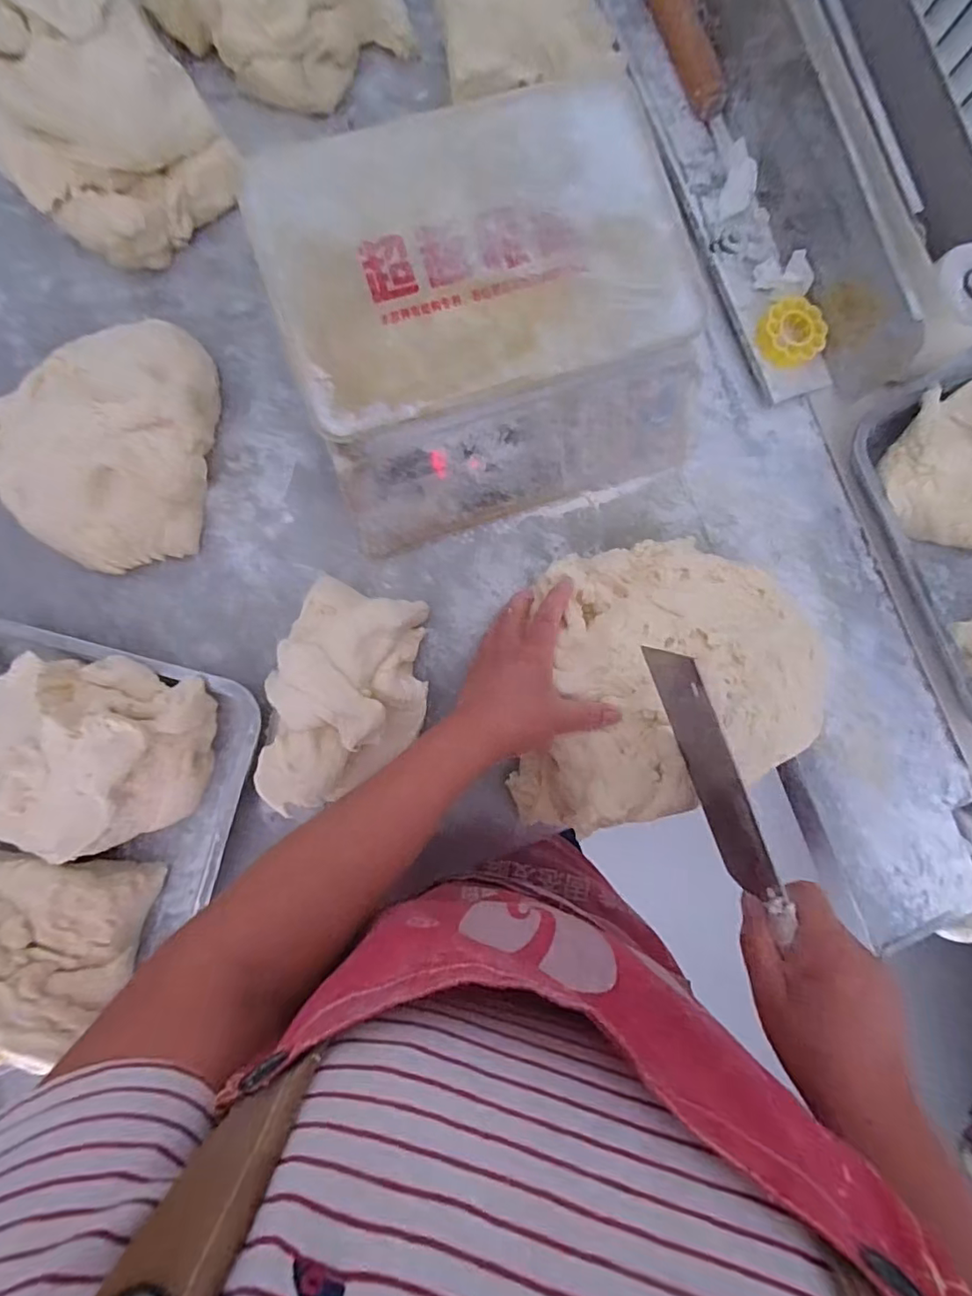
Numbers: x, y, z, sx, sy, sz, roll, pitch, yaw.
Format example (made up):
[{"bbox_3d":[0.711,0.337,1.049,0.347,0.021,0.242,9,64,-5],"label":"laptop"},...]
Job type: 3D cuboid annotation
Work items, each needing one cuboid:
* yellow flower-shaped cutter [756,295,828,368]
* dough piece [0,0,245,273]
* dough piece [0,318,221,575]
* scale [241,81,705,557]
[{"bbox_3d":[0.301,-0.308,0.539,0.058,0.024,0.058,0,88,-4],"label":"yellow flower-shaped cutter"},{"bbox_3d":[-0.330,-0.447,0.456,0.168,0.133,0.191,-39,91,-4],"label":"dough piece"},{"bbox_3d":[-0.324,-0.176,0.473,0.158,0.073,0.205,6,88,-4],"label":"dough piece"},{"bbox_3d":[0.002,-0.280,0.489,0.334,0.101,0.310,-18,90,-4],"label":"scale"}]

